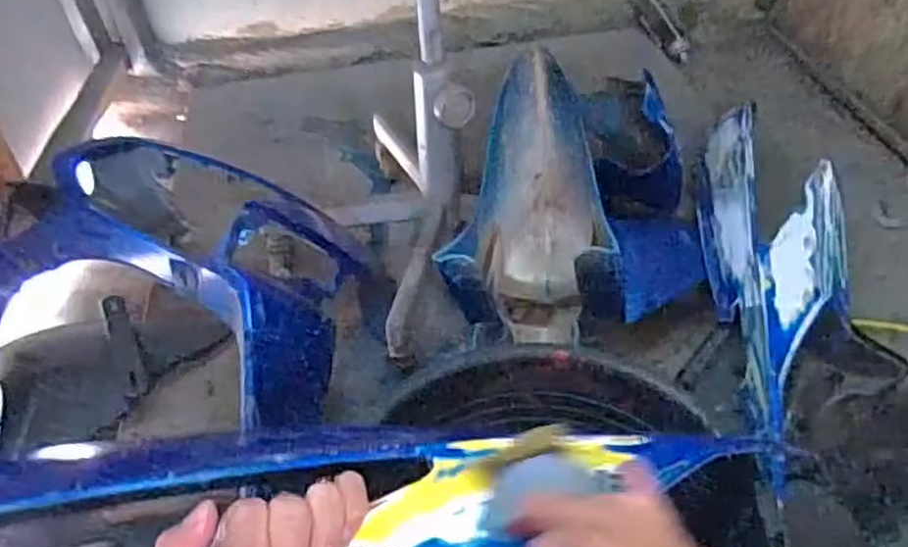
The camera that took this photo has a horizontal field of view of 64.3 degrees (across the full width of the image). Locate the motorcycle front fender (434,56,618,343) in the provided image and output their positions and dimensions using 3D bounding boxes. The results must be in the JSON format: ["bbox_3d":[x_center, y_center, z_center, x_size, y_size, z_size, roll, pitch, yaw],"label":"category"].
[{"bbox_3d":[0.094,-0.095,0.905,0.195,0.144,0.361,1,74,6],"label":"motorcycle front fender"}]

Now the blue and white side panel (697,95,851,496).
[{"bbox_3d":[0.403,-0.044,0.915,0.154,0.083,0.658,5,44,10],"label":"blue and white side panel"}]

